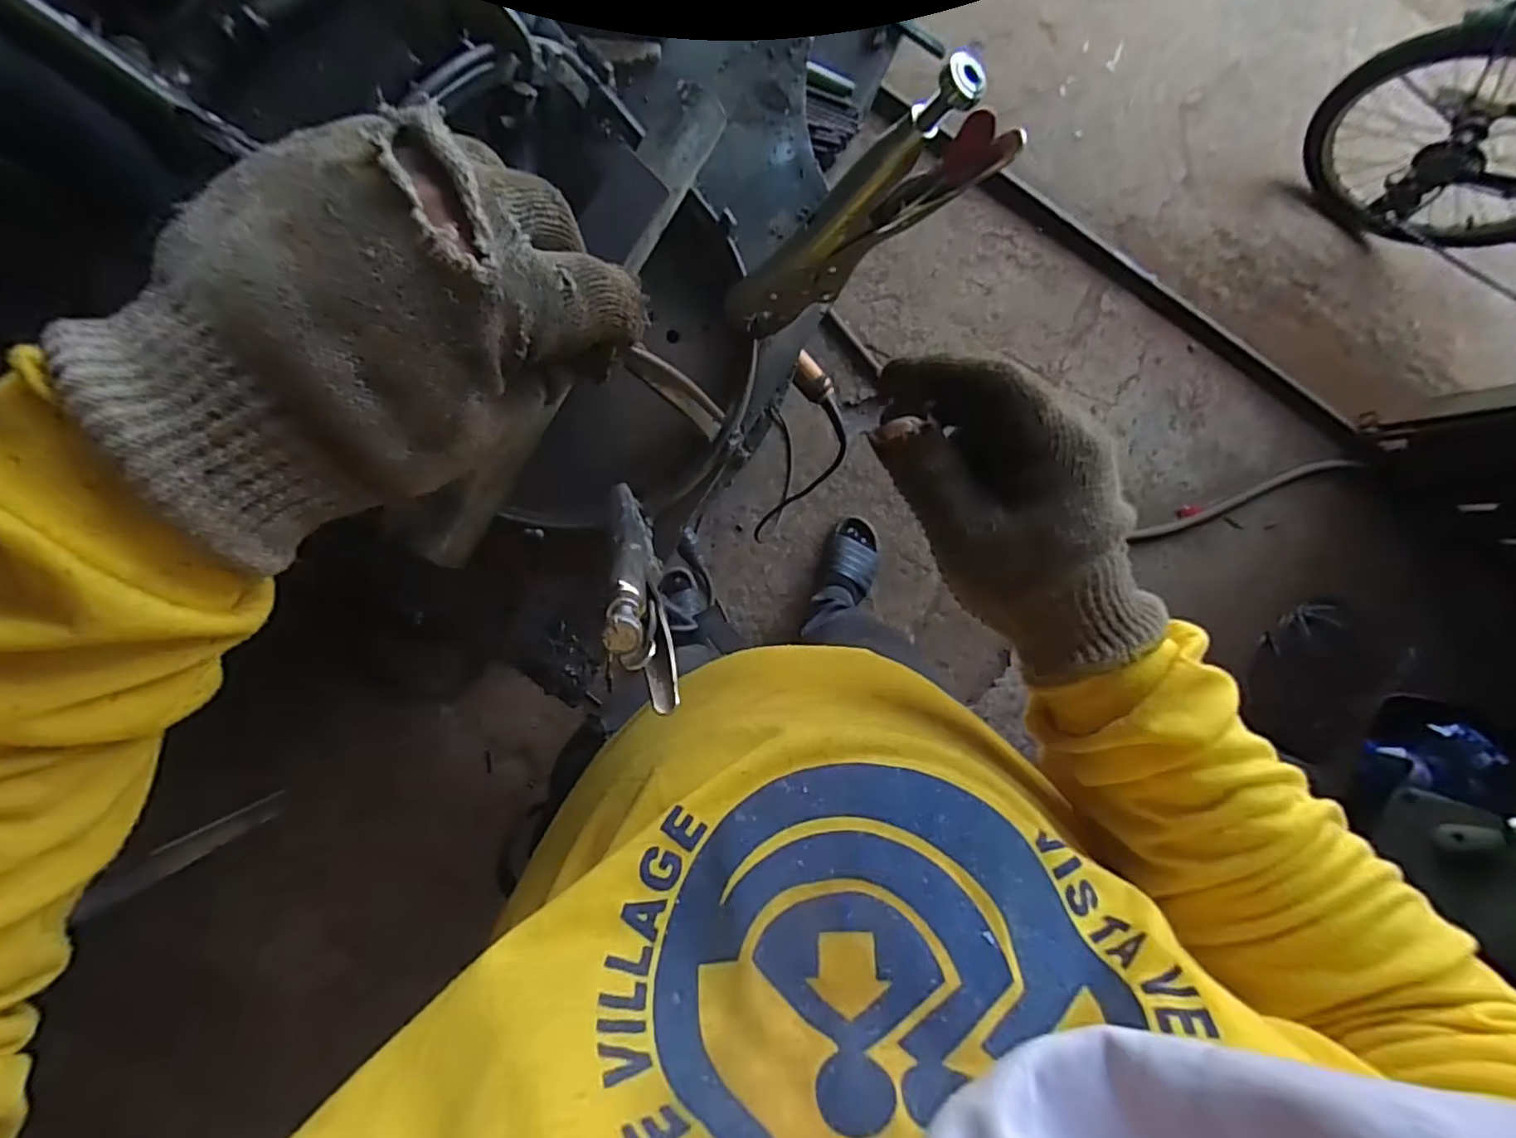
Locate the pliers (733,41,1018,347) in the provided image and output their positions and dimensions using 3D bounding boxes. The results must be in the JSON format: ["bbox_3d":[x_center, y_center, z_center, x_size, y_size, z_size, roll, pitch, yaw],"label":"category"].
[{"bbox_3d":[0.041,-0.152,0.295,0.044,0.181,0.023,-24,96,-28],"label":"pliers"}]

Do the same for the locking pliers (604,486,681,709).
[{"bbox_3d":[-0.052,0.002,0.285,0.018,0.162,0.049,-10,119,-6],"label":"locking pliers"}]

